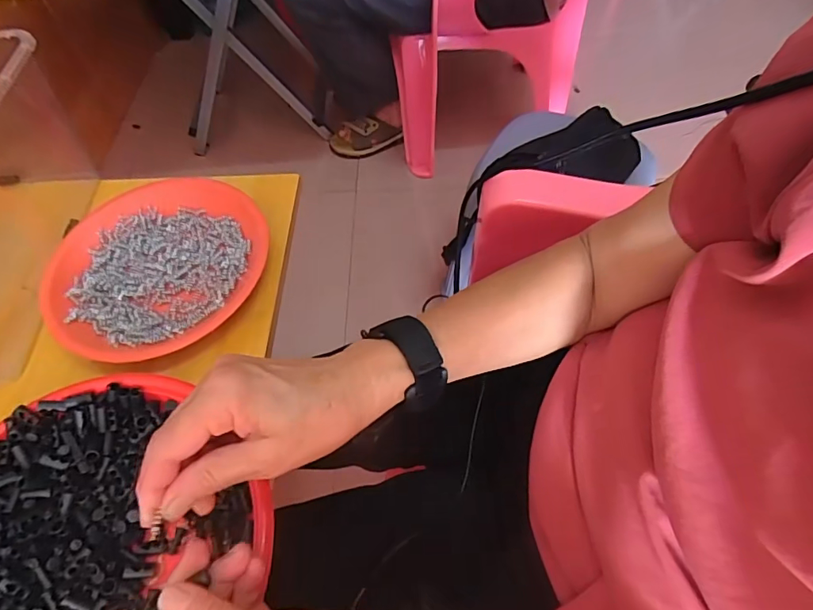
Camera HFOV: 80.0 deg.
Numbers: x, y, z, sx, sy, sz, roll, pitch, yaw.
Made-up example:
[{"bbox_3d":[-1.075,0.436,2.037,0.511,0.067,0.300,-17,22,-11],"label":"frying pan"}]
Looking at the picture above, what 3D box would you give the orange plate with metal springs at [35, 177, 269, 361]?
[{"bbox_3d":[-0.224,-0.037,0.442,0.177,0.027,0.191,-2,59,3],"label":"orange plate with metal springs"}]

